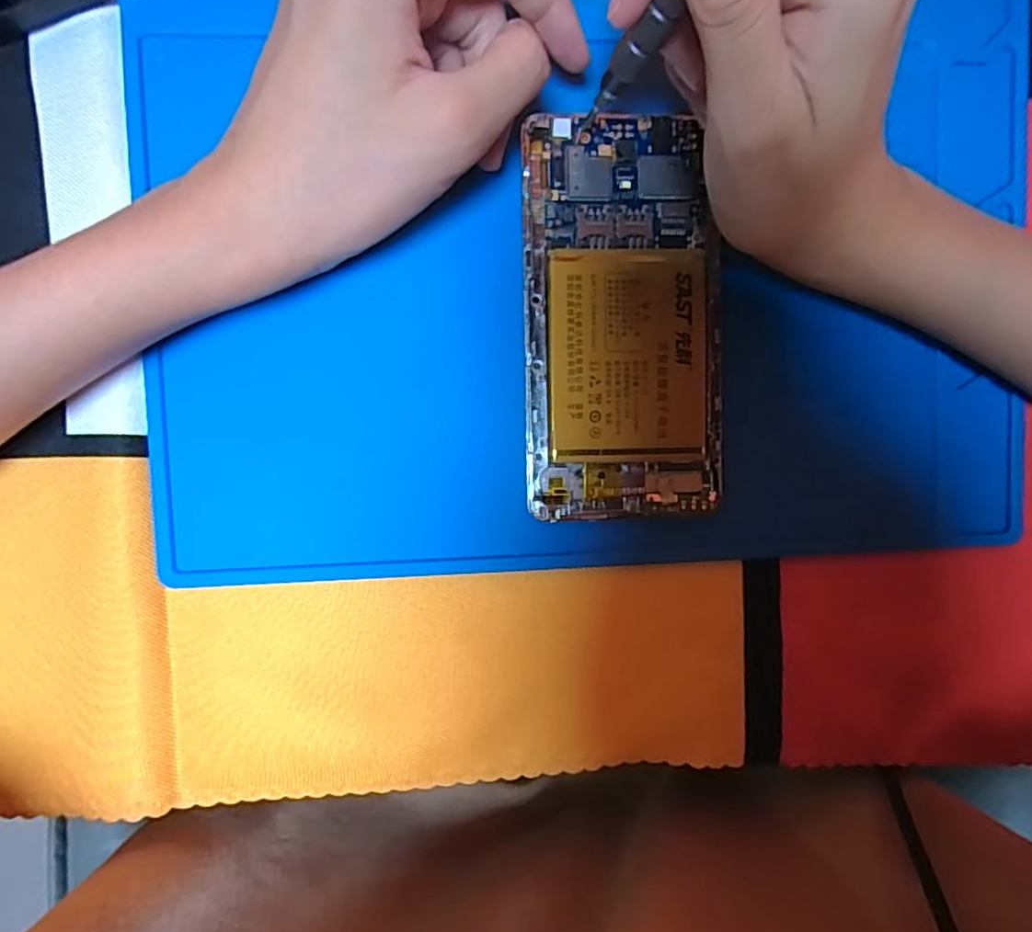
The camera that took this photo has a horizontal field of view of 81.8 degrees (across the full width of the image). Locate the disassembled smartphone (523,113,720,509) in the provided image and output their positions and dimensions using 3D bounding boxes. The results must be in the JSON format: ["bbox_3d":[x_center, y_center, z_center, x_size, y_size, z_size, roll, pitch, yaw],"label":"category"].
[{"bbox_3d":[0.038,-0.050,0.210,0.069,0.007,0.138,-1,93,-4],"label":"disassembled smartphone"}]

